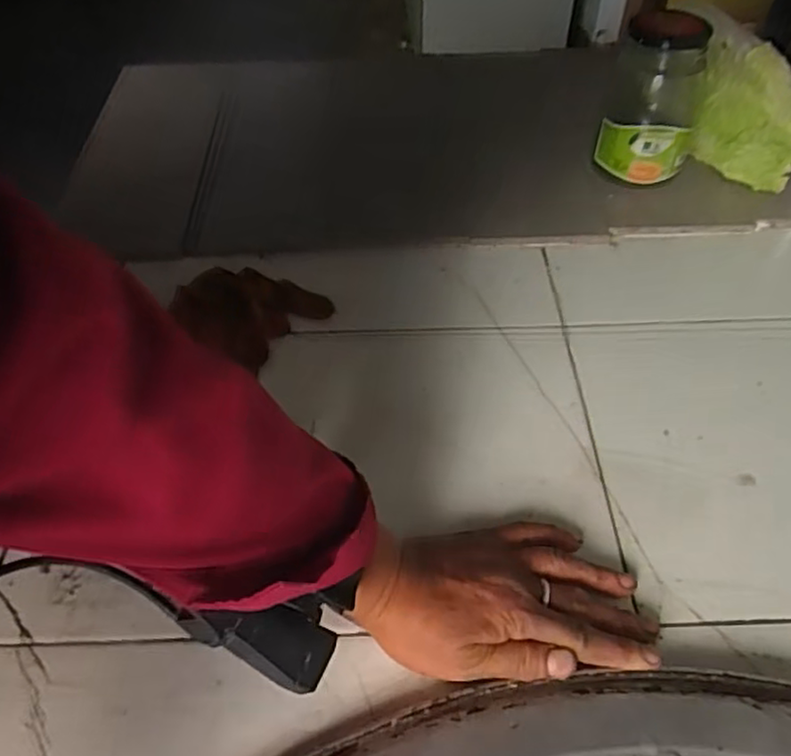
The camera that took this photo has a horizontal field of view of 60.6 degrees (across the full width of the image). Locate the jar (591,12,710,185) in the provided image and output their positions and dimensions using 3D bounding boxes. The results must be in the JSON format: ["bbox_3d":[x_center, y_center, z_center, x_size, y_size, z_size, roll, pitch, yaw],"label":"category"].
[{"bbox_3d":[0.241,-0.256,0.641,0.078,0.140,0.078,13,52,12],"label":"jar"}]

